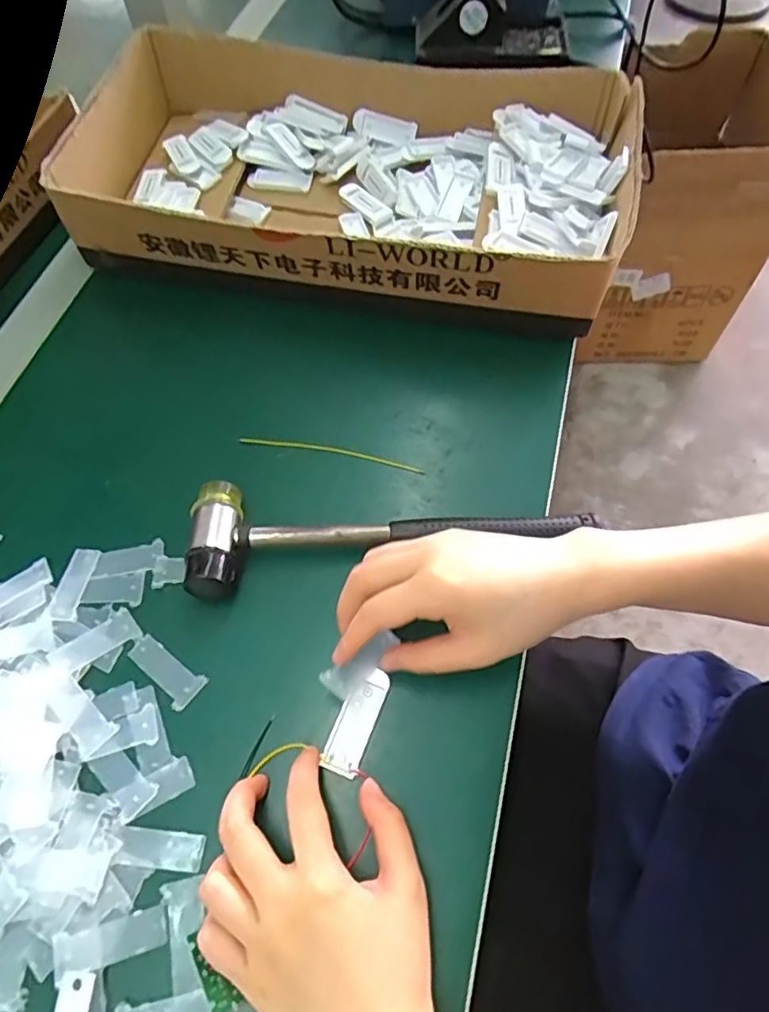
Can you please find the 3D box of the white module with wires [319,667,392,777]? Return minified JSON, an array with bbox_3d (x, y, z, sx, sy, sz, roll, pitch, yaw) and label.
[{"bbox_3d":[-0.014,0.117,0.331,0.021,0.004,0.056,24,68,10],"label":"white module with wires"}]

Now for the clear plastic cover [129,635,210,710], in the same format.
[{"bbox_3d":[-0.126,0.093,0.346,0.047,0.004,0.021,36,66,15],"label":"clear plastic cover"}]

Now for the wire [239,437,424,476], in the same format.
[{"bbox_3d":[-0.036,-0.037,0.413,0.128,0.004,0.007,12,62,4],"label":"wire"}]

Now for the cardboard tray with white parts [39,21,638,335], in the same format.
[{"bbox_3d":[-0.046,-0.274,0.485,0.450,0.092,0.230,13,62,4],"label":"cardboard tray with white parts"}]

